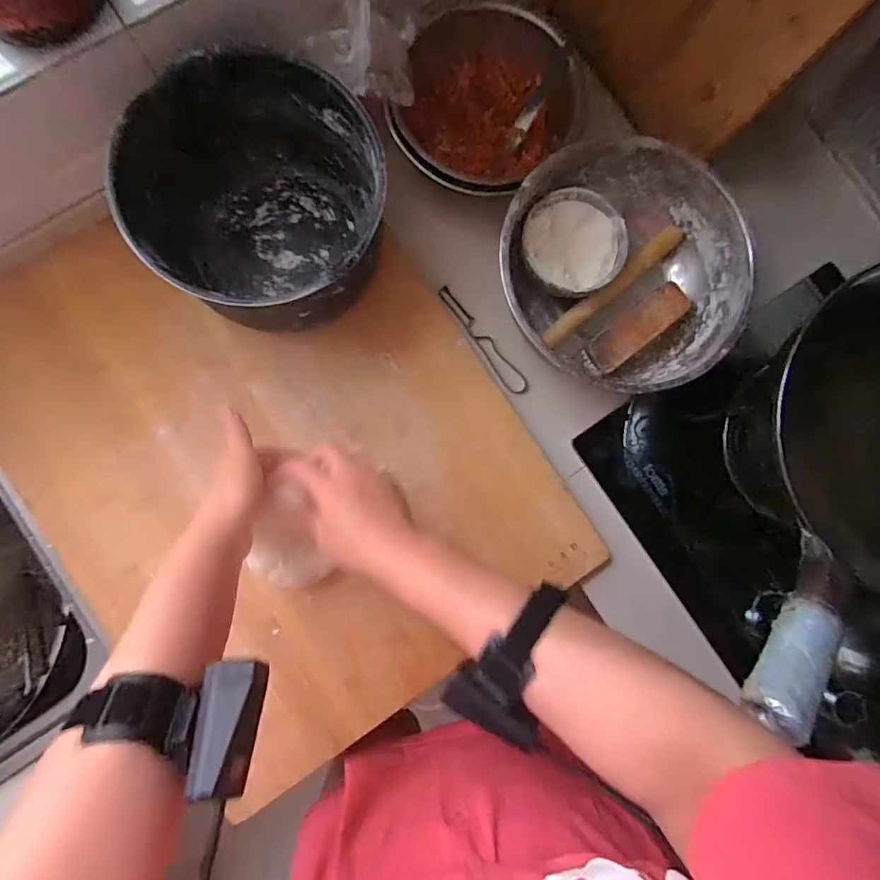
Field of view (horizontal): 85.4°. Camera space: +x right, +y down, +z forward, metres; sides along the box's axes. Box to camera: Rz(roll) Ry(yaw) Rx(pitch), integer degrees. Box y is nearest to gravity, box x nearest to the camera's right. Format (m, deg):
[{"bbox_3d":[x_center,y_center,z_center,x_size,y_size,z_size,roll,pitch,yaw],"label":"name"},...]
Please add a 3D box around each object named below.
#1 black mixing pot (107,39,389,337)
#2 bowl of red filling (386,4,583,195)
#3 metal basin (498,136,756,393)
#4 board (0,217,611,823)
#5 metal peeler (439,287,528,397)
[{"bbox_3d":[-0.168,-0.240,0.483,0.237,0.128,0.215,39,84,0],"label":"black mixing pot"},{"bbox_3d":[0.051,-0.387,0.563,0.184,0.058,0.200,17,87,-3],"label":"bowl of red filling"},{"bbox_3d":[0.210,-0.203,0.543,0.269,0.088,0.250,0,88,-4],"label":"metal basin"},{"bbox_3d":[-0.181,0.005,0.526,0.496,0.034,0.619,-34,90,-4],"label":"board"},{"bbox_3d":[0.051,-0.119,0.578,0.026,0.010,0.158,-39,90,-4],"label":"metal peeler"}]

